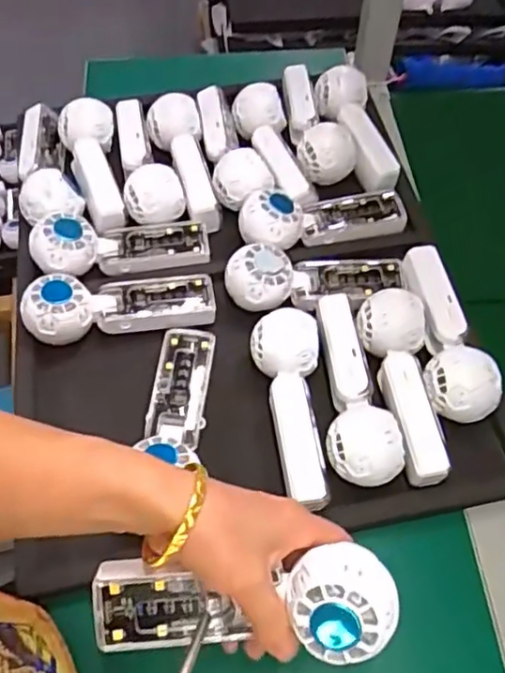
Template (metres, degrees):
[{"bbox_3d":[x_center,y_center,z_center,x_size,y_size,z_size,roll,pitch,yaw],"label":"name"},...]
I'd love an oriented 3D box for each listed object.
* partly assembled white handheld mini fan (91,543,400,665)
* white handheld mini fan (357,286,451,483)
[{"bbox_3d":[-0.004,0.152,0.362,0.174,0.046,0.059,-7,91,8],"label":"partly assembled white handheld mini fan"},{"bbox_3d":[0.128,0.038,0.529,0.050,0.051,0.170,-5,58,-4],"label":"white handheld mini fan"}]

